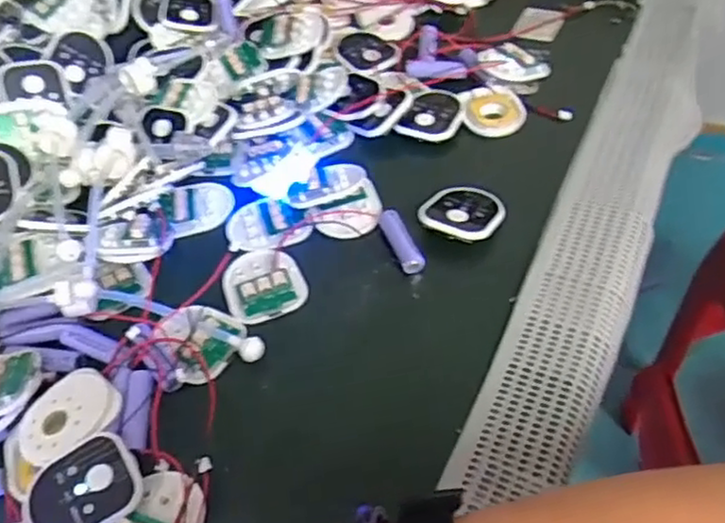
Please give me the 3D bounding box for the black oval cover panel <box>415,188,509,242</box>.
[{"bbox_3d":[0.070,-0.035,0.480,0.052,0.012,0.059,23,57,23],"label":"black oval cover panel"}]

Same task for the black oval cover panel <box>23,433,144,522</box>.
[{"bbox_3d":[-0.149,0.119,0.370,0.058,0.009,0.053,-22,52,-12],"label":"black oval cover panel"}]

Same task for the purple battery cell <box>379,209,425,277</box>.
[{"bbox_3d":[0.026,-0.013,0.473,0.014,0.017,0.057,-20,52,-10],"label":"purple battery cell"}]

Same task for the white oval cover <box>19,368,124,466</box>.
[{"bbox_3d":[-0.167,0.089,0.398,0.046,0.008,0.056,35,62,29],"label":"white oval cover"}]

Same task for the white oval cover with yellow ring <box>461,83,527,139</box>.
[{"bbox_3d":[0.104,-0.120,0.556,0.049,0.010,0.062,-2,51,4],"label":"white oval cover with yellow ring"}]

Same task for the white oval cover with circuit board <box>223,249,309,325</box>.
[{"bbox_3d":[-0.067,0.012,0.463,0.050,0.008,0.058,-22,52,-11],"label":"white oval cover with circuit board"}]

